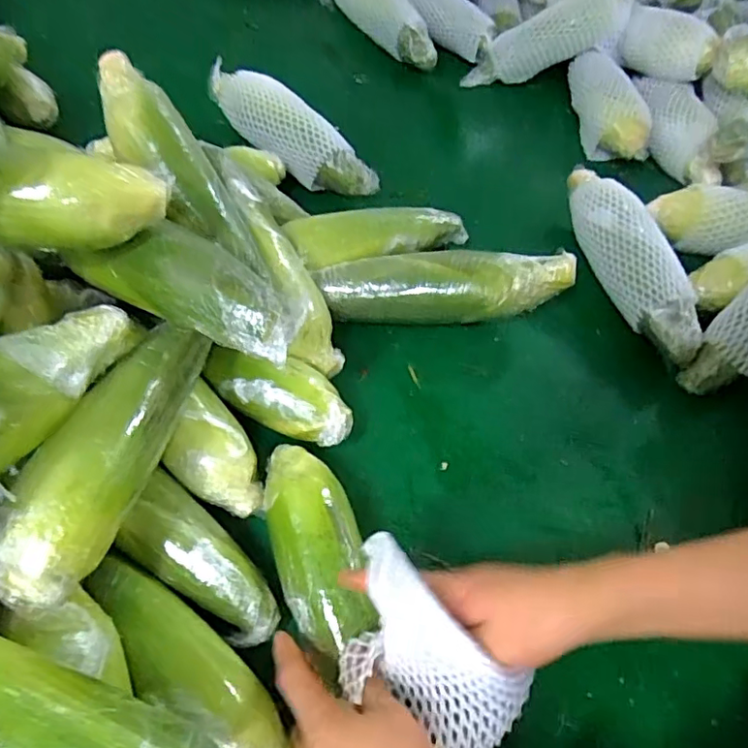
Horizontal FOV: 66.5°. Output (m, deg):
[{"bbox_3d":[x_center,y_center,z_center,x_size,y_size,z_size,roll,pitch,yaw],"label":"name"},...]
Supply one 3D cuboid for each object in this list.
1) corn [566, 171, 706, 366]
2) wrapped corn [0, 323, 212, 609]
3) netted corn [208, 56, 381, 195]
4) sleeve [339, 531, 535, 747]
[{"bbox_3d":[0.271,-0.125,0.601,0.063,0.052,0.248,-12,59,-12],"label":"corn"},{"bbox_3d":[-0.162,0.044,0.353,0.056,0.042,0.194,16,58,6],"label":"wrapped corn"},{"bbox_3d":[-0.109,-0.295,0.678,0.263,0.059,0.068,41,63,20],"label":"netted corn"},{"bbox_3d":[0.028,0.163,0.326,0.122,0.060,0.071,35,62,17],"label":"sleeve"}]

